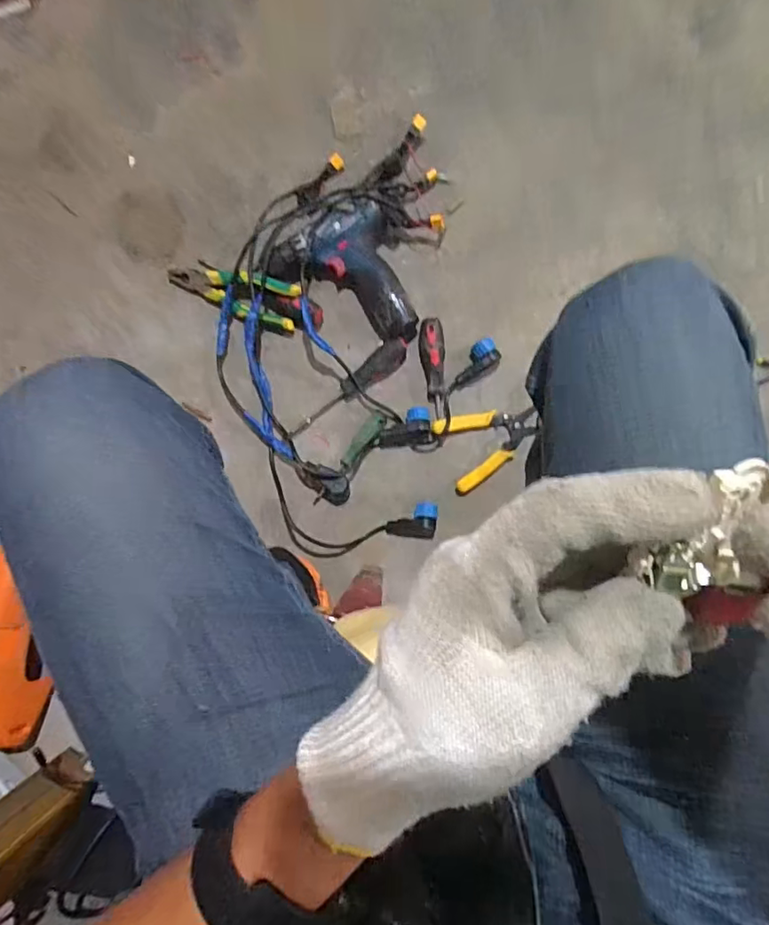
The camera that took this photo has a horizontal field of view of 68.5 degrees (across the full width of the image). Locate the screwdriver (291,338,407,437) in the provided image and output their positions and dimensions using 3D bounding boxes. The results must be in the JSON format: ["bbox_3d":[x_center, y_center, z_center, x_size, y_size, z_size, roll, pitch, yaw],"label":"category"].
[{"bbox_3d":[-0.049,-0.103,0.813,0.204,0.025,0.032,-41,87,2],"label":"screwdriver"}]

